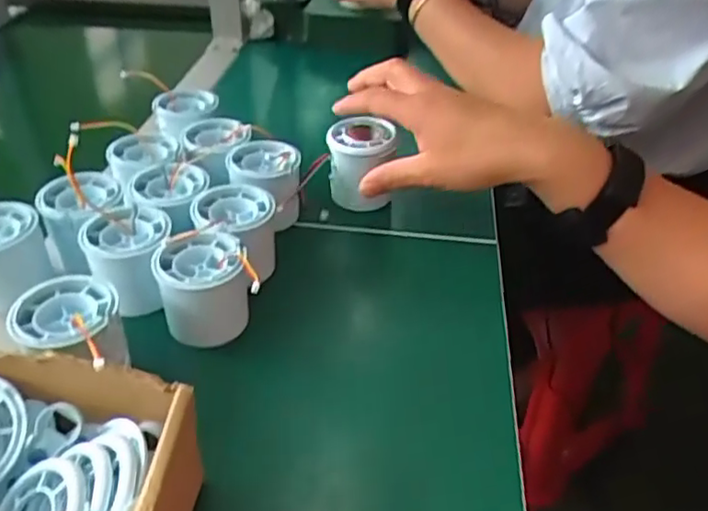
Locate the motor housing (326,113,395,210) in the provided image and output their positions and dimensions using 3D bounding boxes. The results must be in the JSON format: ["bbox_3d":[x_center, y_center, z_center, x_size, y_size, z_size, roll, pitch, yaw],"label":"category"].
[{"bbox_3d":[0.005,-0.073,0.502,0.051,0.065,0.049,0,38,-2],"label":"motor housing"}]

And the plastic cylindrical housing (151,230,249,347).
[{"bbox_3d":[-0.092,0.020,0.387,0.052,0.053,0.053,1,38,-1],"label":"plastic cylindrical housing"}]

